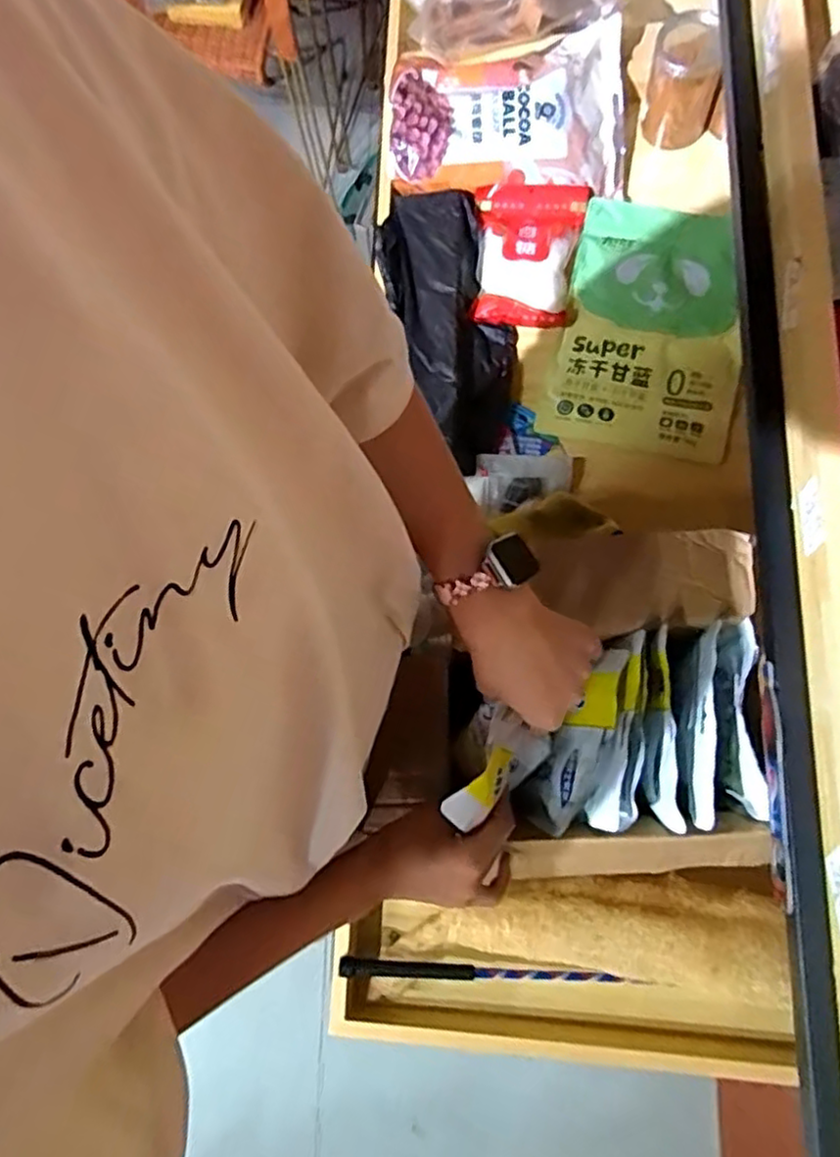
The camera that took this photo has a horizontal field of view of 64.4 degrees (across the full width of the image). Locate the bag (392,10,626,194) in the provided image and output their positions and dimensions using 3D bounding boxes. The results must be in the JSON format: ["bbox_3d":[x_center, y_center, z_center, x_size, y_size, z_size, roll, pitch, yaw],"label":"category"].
[{"bbox_3d":[0.114,-0.614,0.877,0.305,0.055,0.191,0,78,0],"label":"bag"}]

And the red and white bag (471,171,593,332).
[{"bbox_3d":[0.141,-0.427,0.877,0.136,0.034,0.191,8,78,2],"label":"red and white bag"}]

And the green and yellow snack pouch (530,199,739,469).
[{"bbox_3d":[0.294,-0.318,0.848,0.223,0.044,0.325,14,78,4],"label":"green and yellow snack pouch"}]

